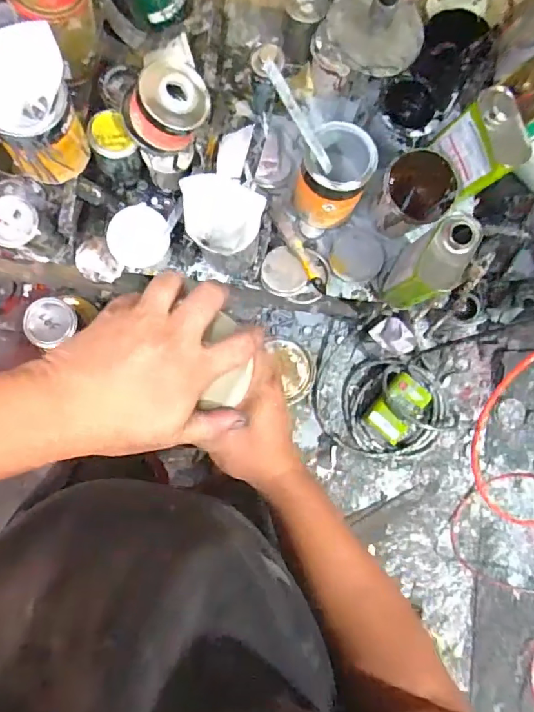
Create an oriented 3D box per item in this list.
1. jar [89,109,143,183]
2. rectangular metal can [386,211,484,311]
[{"bbox_3d":[-0.243,-0.327,0.771,0.067,0.097,0.069,-29,86,-6],"label":"jar"},{"bbox_3d":[0.251,-0.142,0.761,0.064,0.184,0.113,35,83,1],"label":"rectangular metal can"}]

